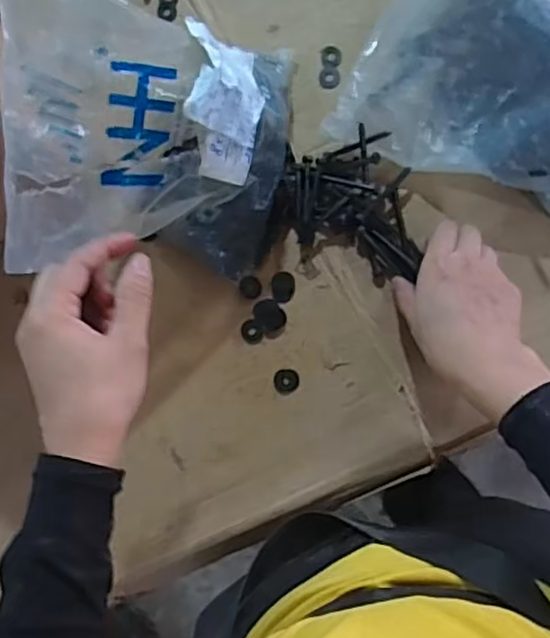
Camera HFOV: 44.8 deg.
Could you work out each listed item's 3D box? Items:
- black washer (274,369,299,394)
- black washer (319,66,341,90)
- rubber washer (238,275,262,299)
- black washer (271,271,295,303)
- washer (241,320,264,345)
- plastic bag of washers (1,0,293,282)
[{"bbox_3d":[0.010,0.052,0.558,0.021,0.004,0.020,-1,84,7],"label":"black washer"},{"bbox_3d":[0.049,-0.214,0.589,0.019,0.004,0.021,3,84,8],"label":"black washer"},{"bbox_3d":[-0.021,-0.027,0.570,0.019,0.004,0.020,-1,84,7],"label":"rubber washer"},{"bbox_3d":[0.007,-0.027,0.569,0.020,0.004,0.027,2,84,7],"label":"black washer"},{"bbox_3d":[-0.019,0.011,0.567,0.018,0.004,0.020,1,84,7],"label":"washer"},{"bbox_3d":[-0.089,-0.136,0.503,0.170,0.167,0.200,1,84,7],"label":"plastic bag of washers"}]

